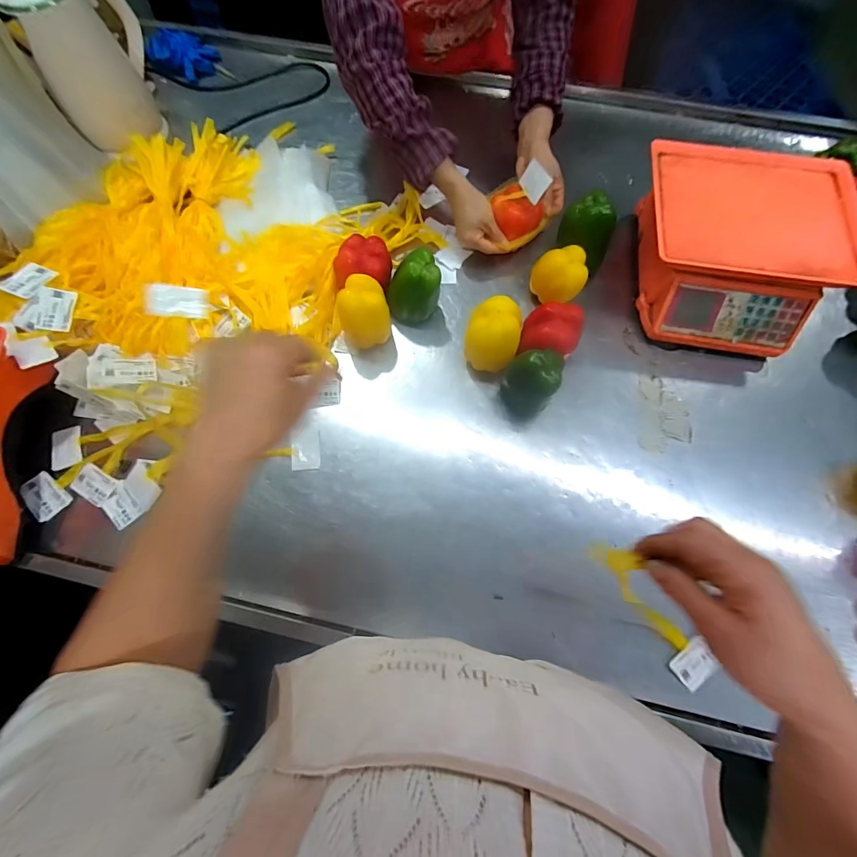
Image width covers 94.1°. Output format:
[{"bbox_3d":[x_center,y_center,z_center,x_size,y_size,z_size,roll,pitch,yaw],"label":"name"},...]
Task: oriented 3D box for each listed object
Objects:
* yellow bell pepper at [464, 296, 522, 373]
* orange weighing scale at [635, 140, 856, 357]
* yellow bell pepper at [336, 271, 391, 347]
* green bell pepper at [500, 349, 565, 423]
[{"bbox_3d":[0.091,-0.130,0.584,0.074,0.109,0.079,0,70,-1],"label":"yellow bell pepper"},{"bbox_3d":[0.468,-0.270,0.623,0.284,0.132,0.277,9,70,2],"label":"orange weighing scale"},{"bbox_3d":[-0.095,-0.174,0.601,0.073,0.098,0.064,-9,71,-4],"label":"yellow bell pepper"},{"bbox_3d":[0.137,-0.058,0.558,0.066,0.114,0.061,0,71,0],"label":"green bell pepper"}]

